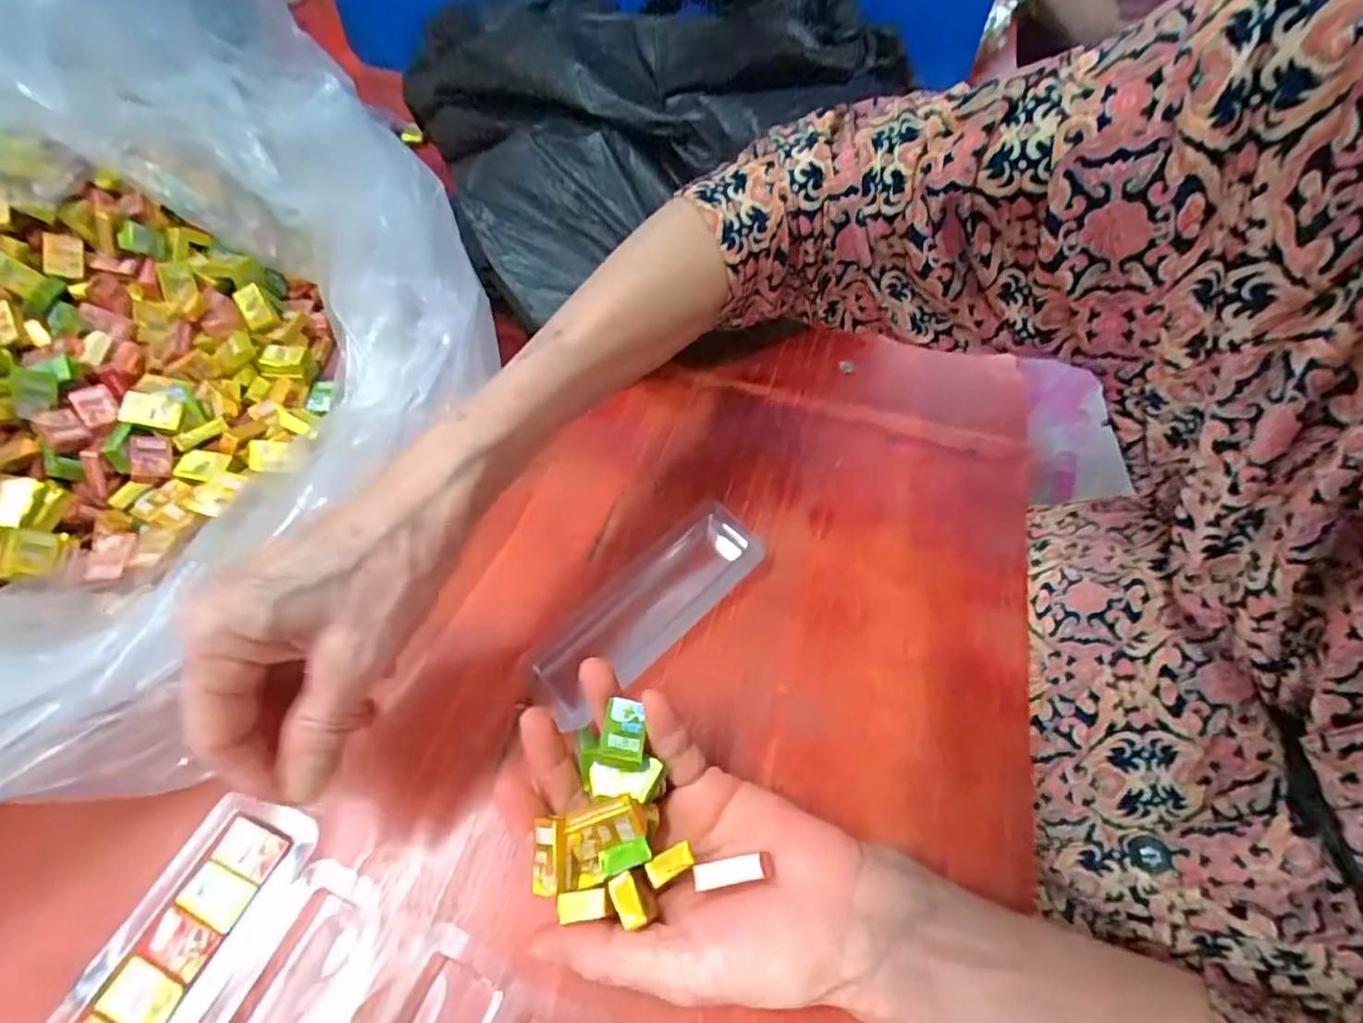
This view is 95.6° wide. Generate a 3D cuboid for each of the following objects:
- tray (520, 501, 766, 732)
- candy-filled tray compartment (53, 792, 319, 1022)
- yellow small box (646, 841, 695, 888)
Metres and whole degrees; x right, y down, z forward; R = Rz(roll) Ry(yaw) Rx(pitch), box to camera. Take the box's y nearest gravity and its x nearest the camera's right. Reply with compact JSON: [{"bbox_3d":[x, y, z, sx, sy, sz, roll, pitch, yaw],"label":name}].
[{"bbox_3d":[-0.017,0.046,0.317,0.138,0.013,0.049,-37,65,-24],"label":"tray"},{"bbox_3d":[-0.196,0.175,0.225,0.047,0.010,0.135,21,58,12],"label":"candy-filled tray compartment"},{"bbox_3d":[-0.005,0.120,0.211,0.015,0.004,0.008,-26,61,-18],"label":"yellow small box"}]

